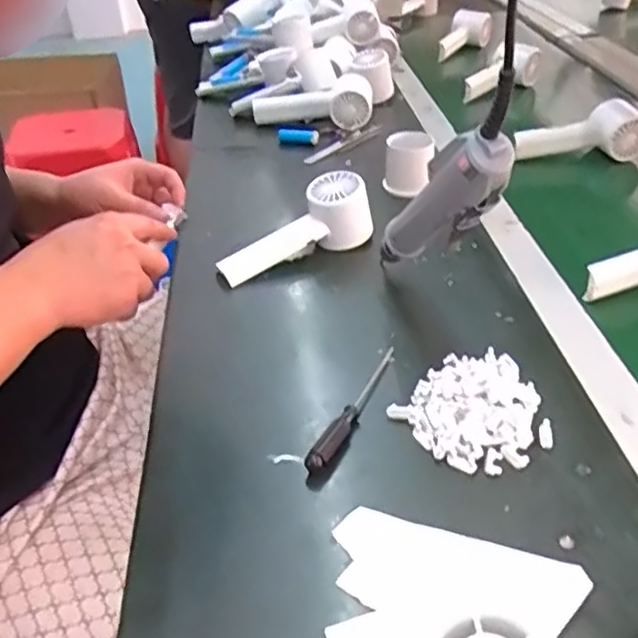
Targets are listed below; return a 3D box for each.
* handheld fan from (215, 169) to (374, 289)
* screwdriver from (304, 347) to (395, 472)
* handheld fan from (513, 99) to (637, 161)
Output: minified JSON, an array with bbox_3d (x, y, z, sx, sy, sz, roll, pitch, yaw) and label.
[{"bbox_3d":[-0.024,-0.079,0.645,0.156,0.056,0.049,-31,43,-10],"label":"handheld fan"},{"bbox_3d":[0.027,0.057,0.468,0.011,0.020,0.135,16,41,23],"label":"screwdriver"},{"bbox_3d":[0.318,-0.230,0.829,0.168,0.050,0.061,-3,35,-2],"label":"handheld fan"}]

